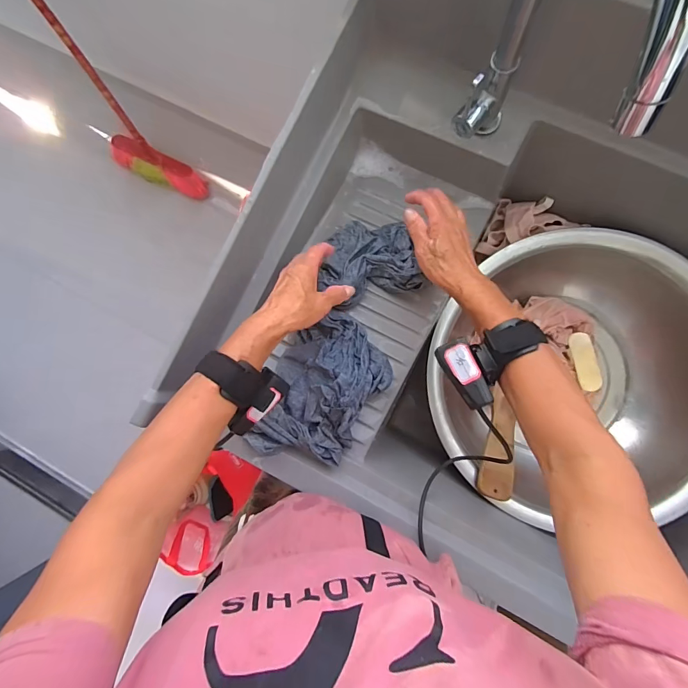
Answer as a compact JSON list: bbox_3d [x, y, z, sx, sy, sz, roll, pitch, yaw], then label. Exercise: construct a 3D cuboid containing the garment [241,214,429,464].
[{"bbox_3d":[0.005,-0.013,0.469,0.124,0.036,0.323,19,76,6],"label":"garment"}]

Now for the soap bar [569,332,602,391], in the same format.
[{"bbox_3d":[0.377,0.028,0.588,0.030,0.017,0.091,-14,88,33],"label":"soap bar"}]

